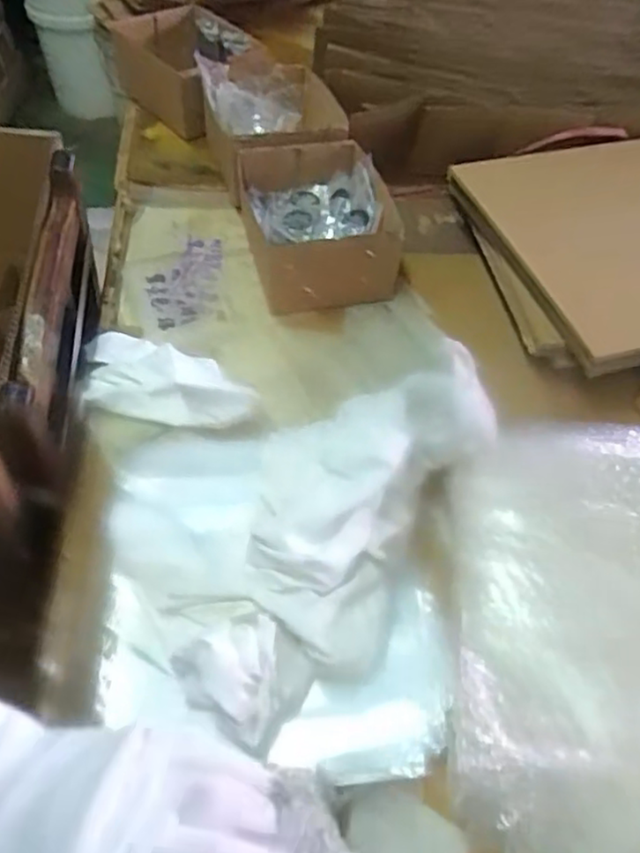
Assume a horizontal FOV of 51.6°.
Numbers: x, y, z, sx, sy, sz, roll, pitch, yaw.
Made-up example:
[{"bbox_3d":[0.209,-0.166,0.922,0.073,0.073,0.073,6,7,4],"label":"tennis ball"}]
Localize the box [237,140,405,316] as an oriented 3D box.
[{"bbox_3d":[-0.006,-0.235,0.779,0.164,0.092,0.211,-5,54,-8],"label":"box"}]

